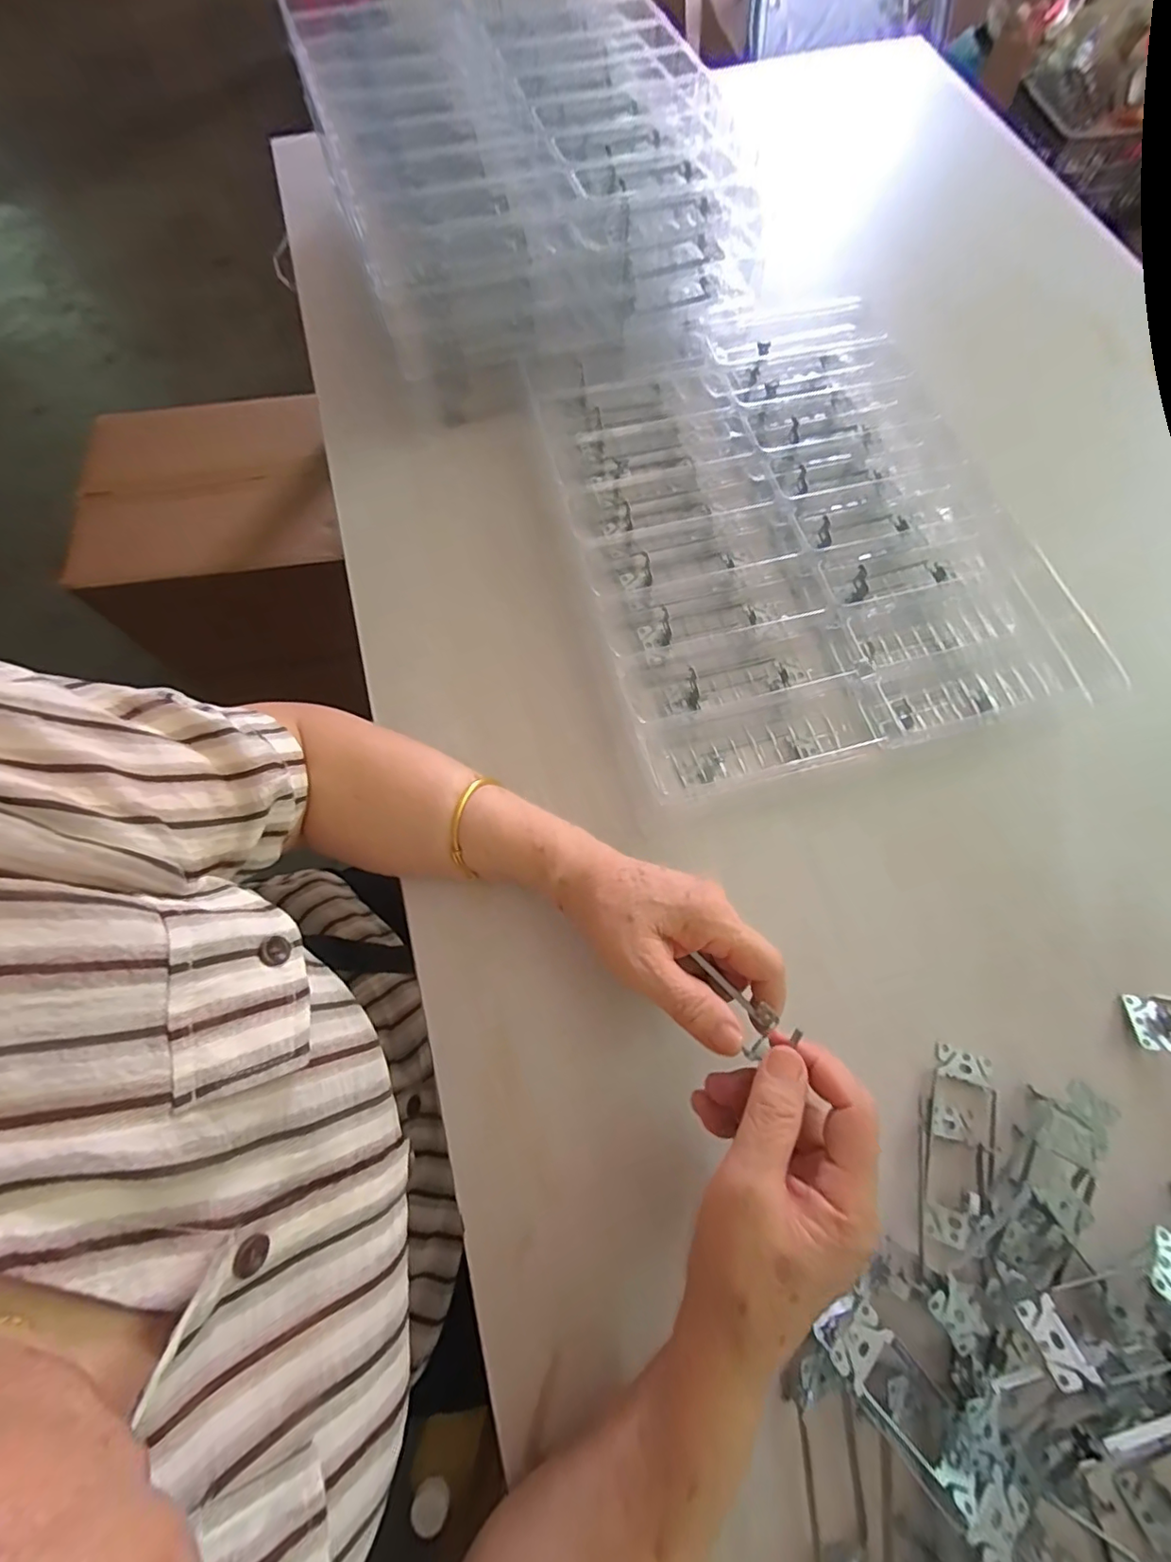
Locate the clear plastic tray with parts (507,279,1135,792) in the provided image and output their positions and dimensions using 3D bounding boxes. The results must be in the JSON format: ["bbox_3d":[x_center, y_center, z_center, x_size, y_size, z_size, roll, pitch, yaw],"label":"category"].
[{"bbox_3d":[0.165,-0.218,0.458,0.349,0.042,0.430,-13,74,-4],"label":"clear plastic tray with parts"}]

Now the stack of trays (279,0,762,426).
[{"bbox_3d":[-0.059,-0.560,0.511,0.326,0.099,0.453,-18,74,-5],"label":"stack of trays"}]

